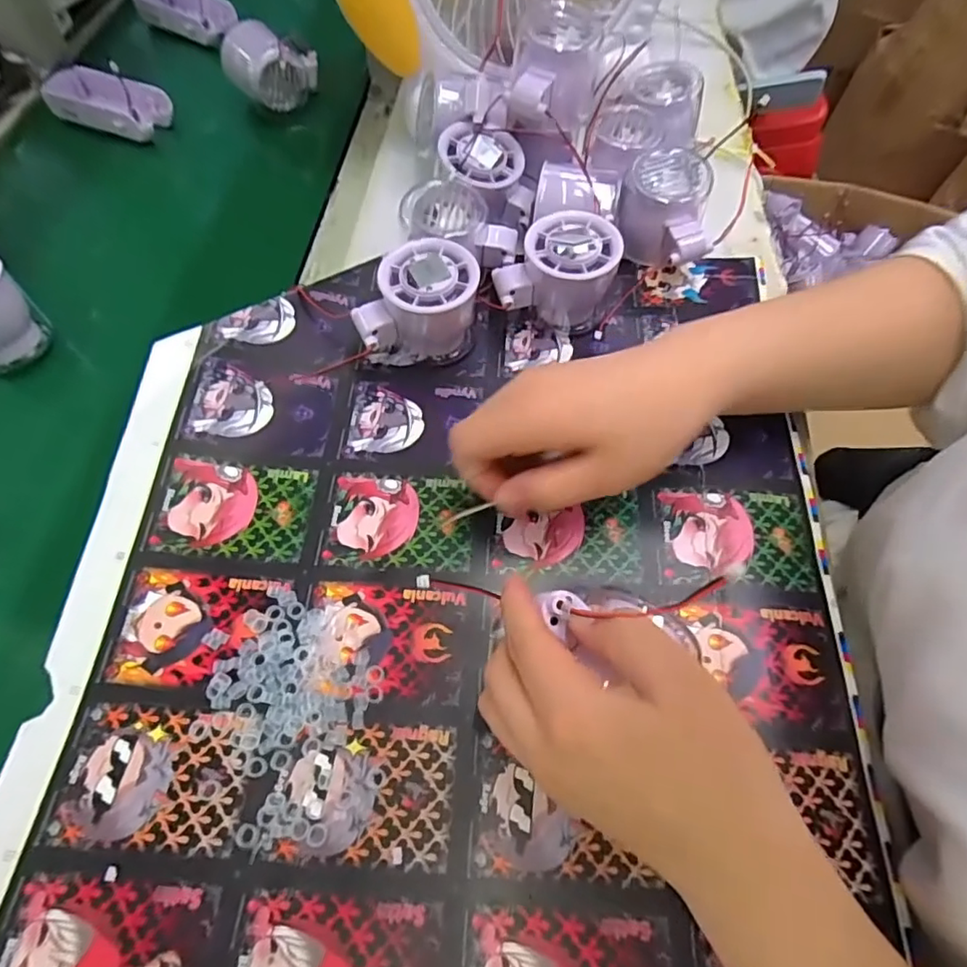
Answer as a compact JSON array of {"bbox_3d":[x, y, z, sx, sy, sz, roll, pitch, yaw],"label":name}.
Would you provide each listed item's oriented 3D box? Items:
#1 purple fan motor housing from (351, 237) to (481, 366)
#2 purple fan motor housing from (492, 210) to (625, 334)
[{"bbox_3d":[-0.041,-0.110,0.361,0.073,0.057,0.055,-5,62,-4],"label":"purple fan motor housing"},{"bbox_3d":[0.047,-0.135,0.377,0.075,0.058,0.056,8,62,3],"label":"purple fan motor housing"}]

